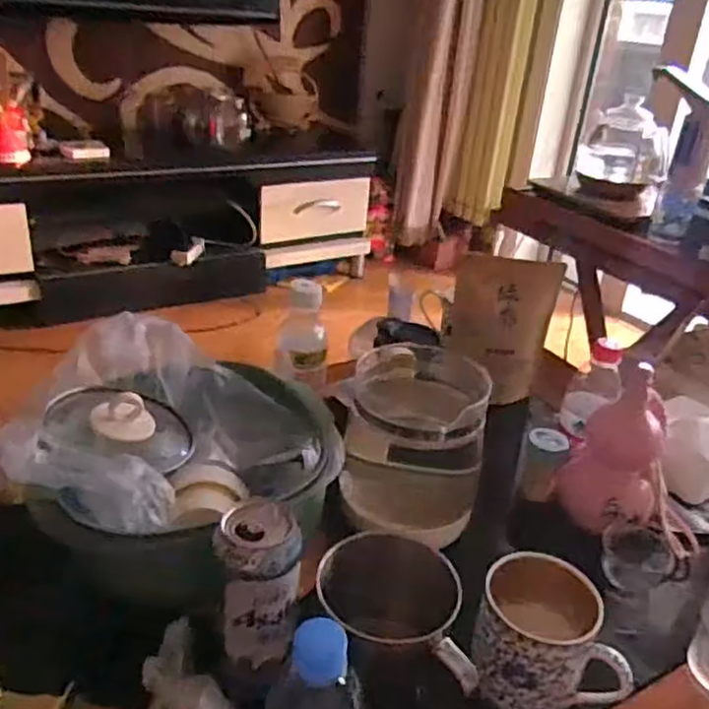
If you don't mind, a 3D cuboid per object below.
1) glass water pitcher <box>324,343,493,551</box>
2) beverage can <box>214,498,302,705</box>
[{"bbox_3d":[0.063,0.100,0.728,0.138,0.166,0.156,11,29,11],"label":"glass water pitcher"},{"bbox_3d":[-0.072,0.180,0.516,0.058,0.125,0.066,-1,29,-12],"label":"beverage can"}]

